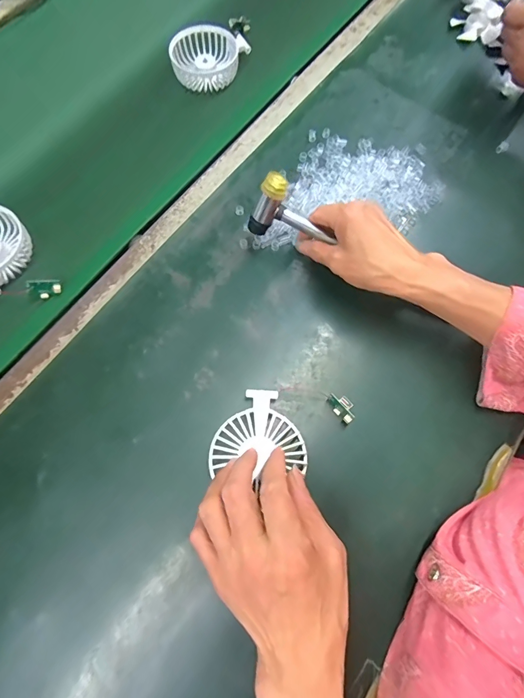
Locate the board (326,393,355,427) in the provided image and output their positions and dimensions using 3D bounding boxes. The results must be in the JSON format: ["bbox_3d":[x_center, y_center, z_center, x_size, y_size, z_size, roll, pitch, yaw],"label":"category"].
[{"bbox_3d":[0.078,0.054,0.356,0.019,0.020,0.031,-34,76,-11],"label":"board"}]

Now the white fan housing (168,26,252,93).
[{"bbox_3d":[-0.070,-0.391,0.499,0.101,0.029,0.080,-13,73,-5],"label":"white fan housing"}]

